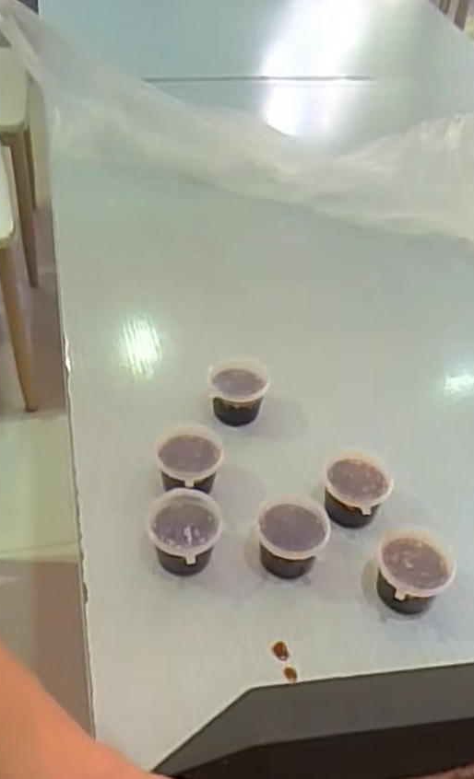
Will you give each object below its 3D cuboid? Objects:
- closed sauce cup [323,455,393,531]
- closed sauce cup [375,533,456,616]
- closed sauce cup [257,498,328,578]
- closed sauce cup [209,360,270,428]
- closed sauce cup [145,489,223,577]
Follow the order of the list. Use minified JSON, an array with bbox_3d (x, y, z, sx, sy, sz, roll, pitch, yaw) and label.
[{"bbox_3d":[0.067,0.060,0.432,0.039,0.032,0.038,3,44,-3],"label":"closed sauce cup"},{"bbox_3d":[0.093,0.100,0.396,0.038,0.029,0.044,16,45,11],"label":"closed sauce cup"},{"bbox_3d":[0.030,0.082,0.409,0.036,0.033,0.041,5,44,0],"label":"closed sauce cup"},{"bbox_3d":[0.001,0.001,0.487,0.038,0.031,0.041,3,44,-3],"label":"closed sauce cup"},{"bbox_3d":[-0.029,0.080,0.406,0.039,0.030,0.044,2,44,-4],"label":"closed sauce cup"}]

